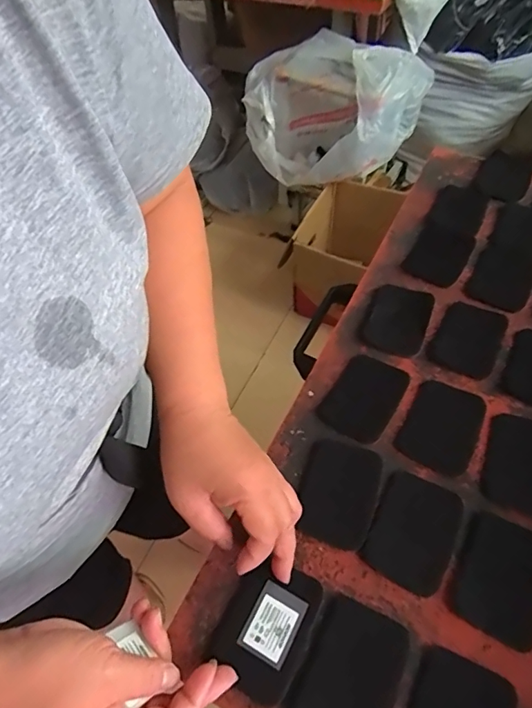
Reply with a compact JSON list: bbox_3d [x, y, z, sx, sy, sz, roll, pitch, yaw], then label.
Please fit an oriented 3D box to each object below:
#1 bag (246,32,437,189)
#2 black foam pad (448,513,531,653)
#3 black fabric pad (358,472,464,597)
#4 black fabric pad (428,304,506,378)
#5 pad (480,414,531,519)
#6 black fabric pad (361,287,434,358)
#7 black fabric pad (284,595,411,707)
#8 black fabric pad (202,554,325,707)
[{"bbox_3d":[0.190,-0.719,1.408,0.470,0.289,0.310,26,61,20],"label":"bag"},{"bbox_3d":[0.182,0.172,0.360,0.062,0.004,0.085,22,60,18],"label":"black foam pad"},{"bbox_3d":[0.121,0.145,0.384,0.064,0.004,0.085,23,61,19],"label":"black fabric pad"},{"bbox_3d":[0.210,-0.017,0.487,0.063,0.004,0.087,25,61,20],"label":"black fabric pad"},{"bbox_3d":[0.228,0.097,0.410,0.065,0.004,0.091,17,59,16],"label":"pad"},{"bbox_3d":[0.142,-0.037,0.507,0.065,0.004,0.087,17,59,16],"label":"black fabric pad"},{"bbox_3d":[0.060,0.226,0.332,0.065,0.004,0.087,23,61,19],"label":"black fabric pad"},{"bbox_3d":[0.000,0.204,0.352,0.064,0.007,0.086,24,61,19],"label":"black fabric pad"}]

